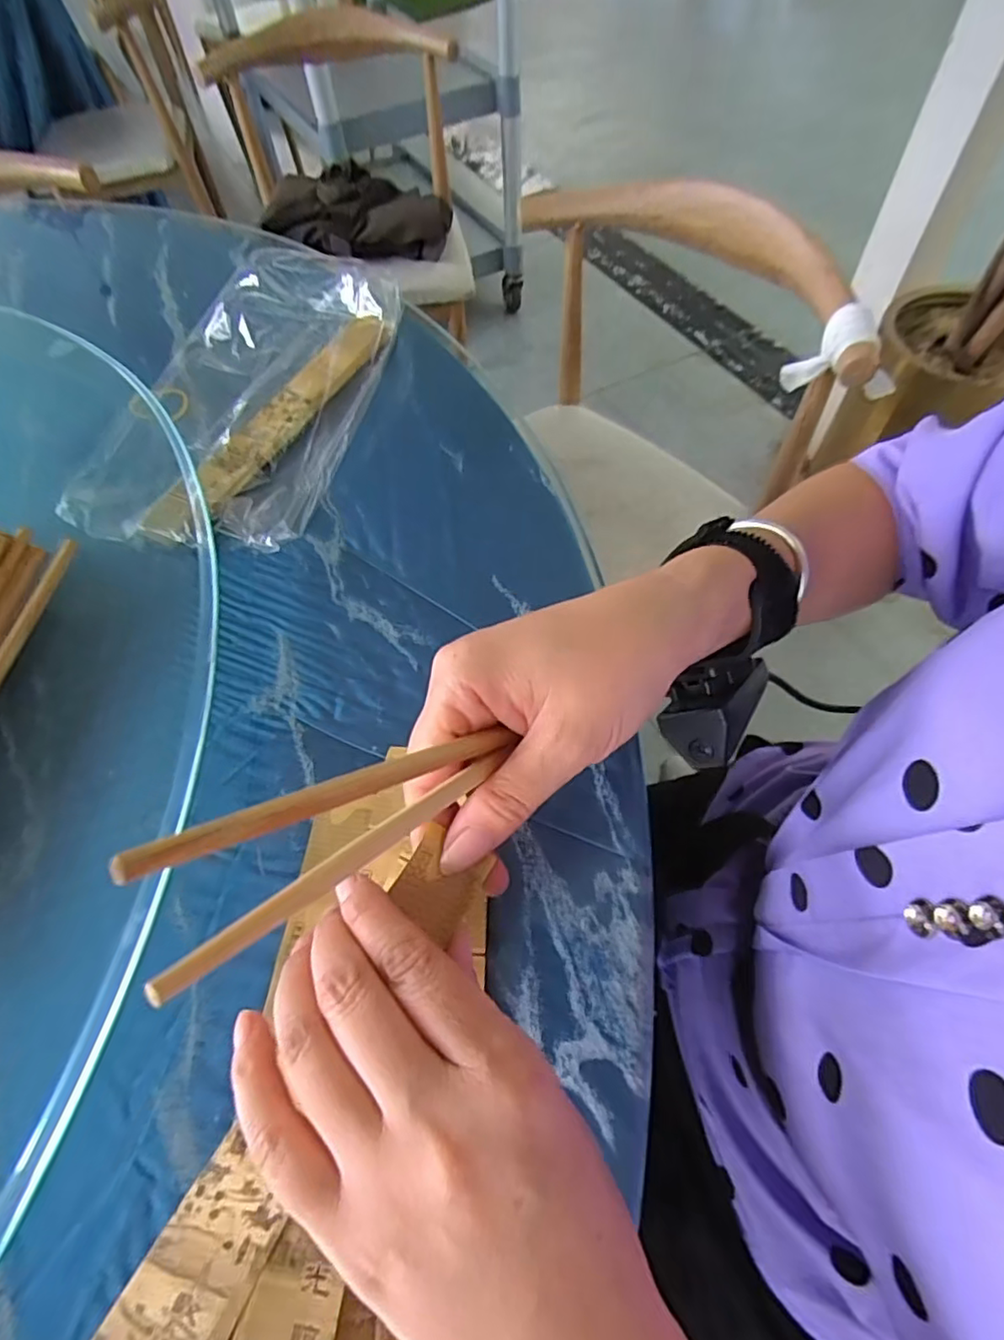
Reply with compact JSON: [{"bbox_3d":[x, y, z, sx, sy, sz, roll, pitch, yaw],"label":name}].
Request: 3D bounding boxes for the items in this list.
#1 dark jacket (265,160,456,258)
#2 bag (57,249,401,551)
[{"bbox_3d":[-0.286,-0.887,1.184,0.363,0.111,0.147,-7,60,0],"label":"dark jacket"},{"bbox_3d":[-0.193,-0.208,0.454,0.180,0.049,0.287,10,61,10],"label":"bag"}]

